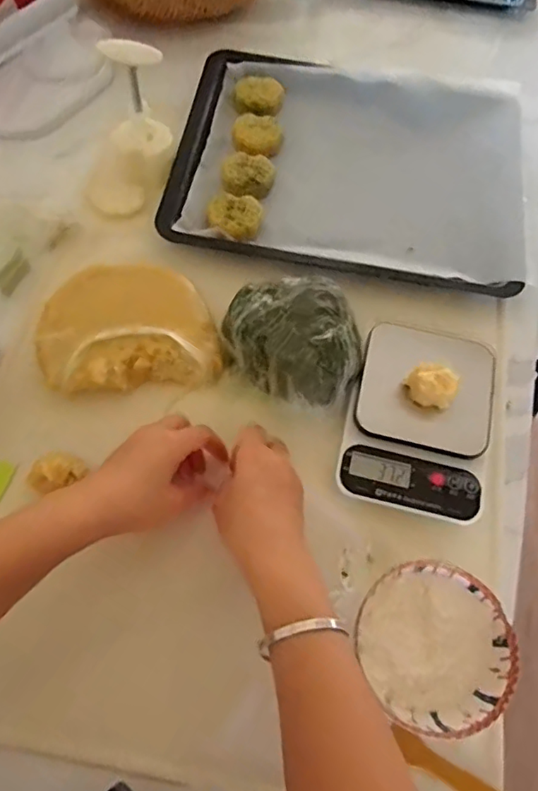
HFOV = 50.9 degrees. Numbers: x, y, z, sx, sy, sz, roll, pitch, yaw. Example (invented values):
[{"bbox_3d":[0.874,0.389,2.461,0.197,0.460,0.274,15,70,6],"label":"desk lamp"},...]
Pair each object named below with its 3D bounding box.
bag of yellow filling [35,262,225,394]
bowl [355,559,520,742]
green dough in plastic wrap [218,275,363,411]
[{"bbox_3d":[-0.134,-0.069,0.545,0.162,0.030,0.126,-7,66,-6],"label":"bag of yellow filling"},{"bbox_3d":[0.122,0.190,0.434,0.109,0.058,0.113,1,65,-3],"label":"bowl"},{"bbox_3d":[0.021,-0.055,0.523,0.115,0.070,0.125,1,65,-3],"label":"green dough in plastic wrap"}]

